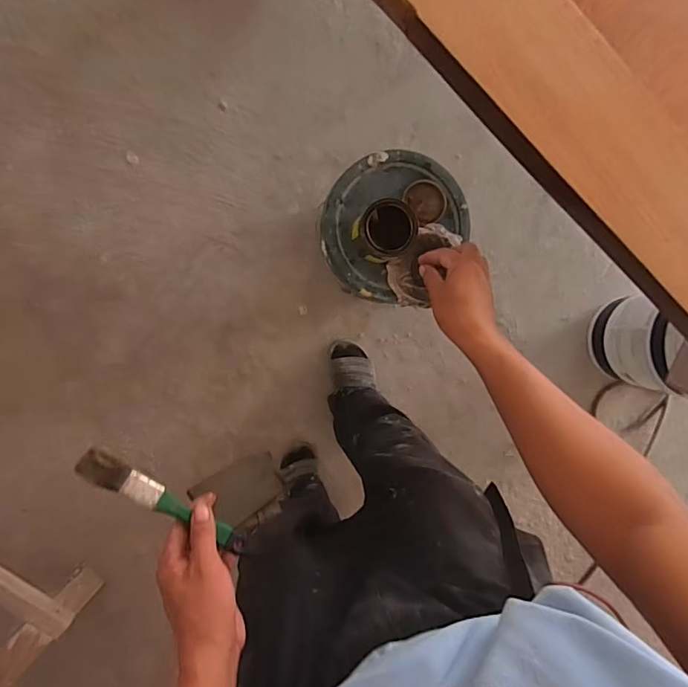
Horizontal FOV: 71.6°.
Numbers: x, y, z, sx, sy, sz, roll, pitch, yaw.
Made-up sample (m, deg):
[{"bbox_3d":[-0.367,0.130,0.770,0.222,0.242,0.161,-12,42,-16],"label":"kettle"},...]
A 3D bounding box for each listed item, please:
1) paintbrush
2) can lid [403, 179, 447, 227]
[{"bbox_3d":[-0.170,0.154,0.461,0.176,0.020,0.025,35,90,-13],"label":"paintbrush"},{"bbox_3d":[0.173,-0.294,0.986,0.078,0.010,0.090,-29,98,-5],"label":"can lid"}]

